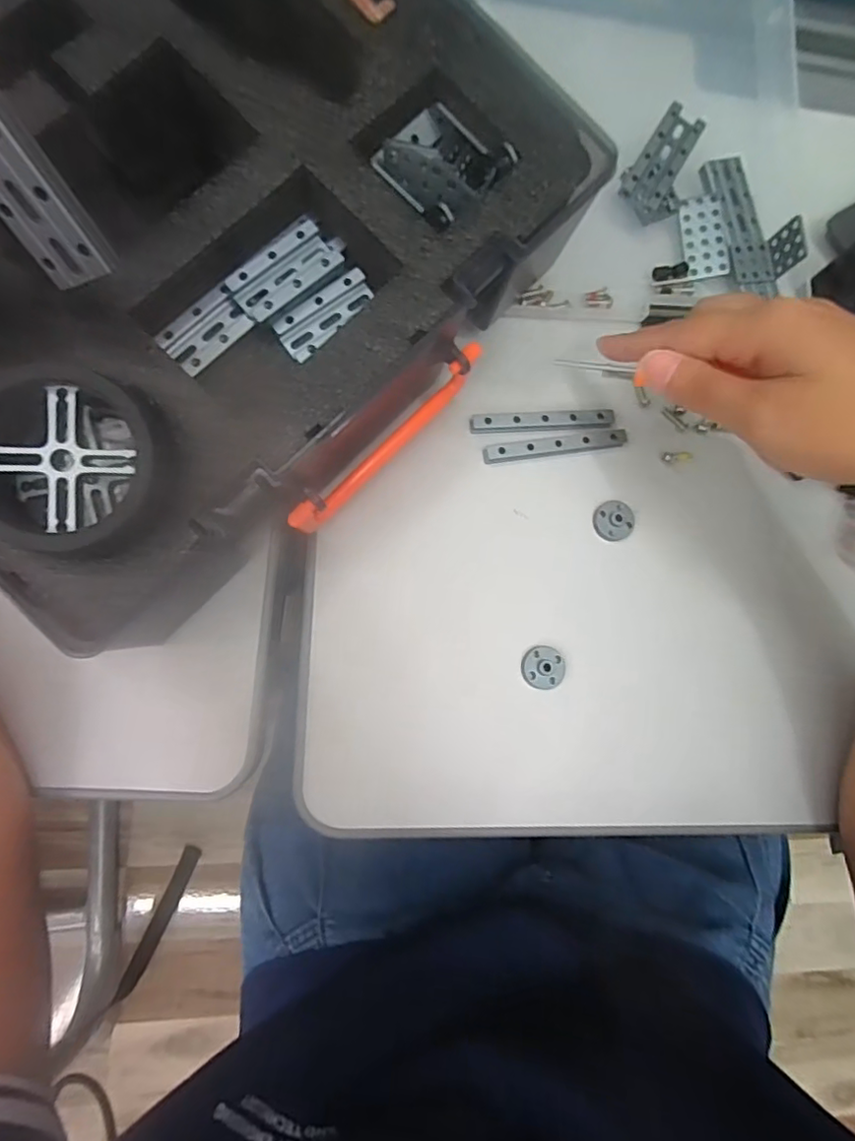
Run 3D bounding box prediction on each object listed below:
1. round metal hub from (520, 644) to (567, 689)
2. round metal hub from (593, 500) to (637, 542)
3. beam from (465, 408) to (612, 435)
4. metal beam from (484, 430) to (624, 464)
[{"bbox_3d":[0.059,0.050,0.294,0.022,0.013,0.022,1,83,-6],"label":"round metal hub"},{"bbox_3d":[0.101,-0.027,0.307,0.023,0.006,0.022,1,83,-6],"label":"round metal hub"},{"bbox_3d":[0.063,-0.081,0.309,0.080,0.006,0.011,-6,84,-7],"label":"beam"},{"bbox_3d":[0.070,-0.067,0.307,0.080,0.004,0.010,-9,84,-7],"label":"metal beam"}]

